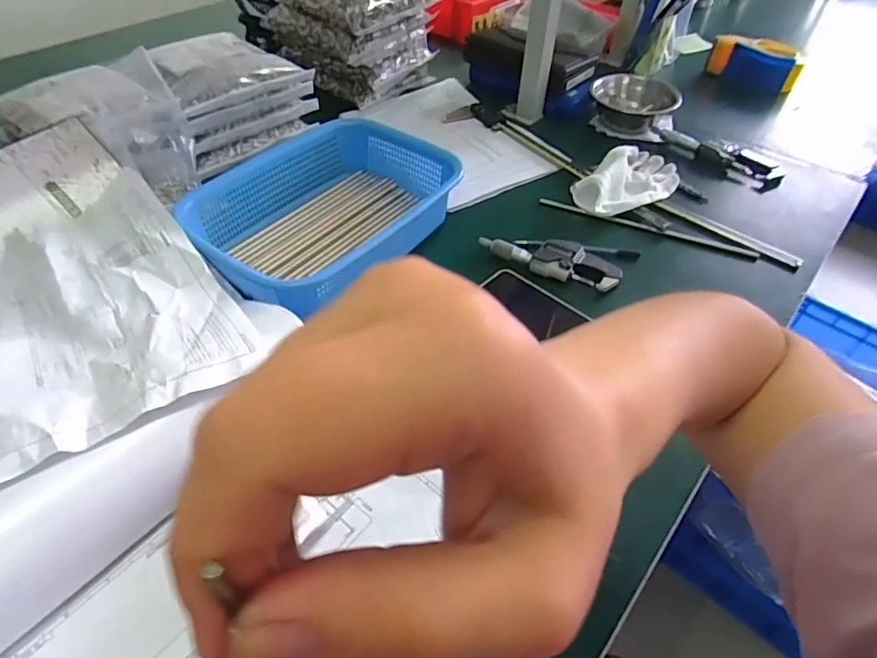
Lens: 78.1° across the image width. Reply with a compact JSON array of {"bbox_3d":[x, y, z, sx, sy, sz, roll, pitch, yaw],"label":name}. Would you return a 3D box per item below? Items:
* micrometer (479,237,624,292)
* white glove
[{"bbox_3d":[0.125,-0.080,0.604,0.156,0.024,0.050,20,49,15],"label":"micrometer"},{"bbox_3d":[0.250,-0.194,0.701,0.168,0.038,0.087,-28,54,-26],"label":"white glove"}]

